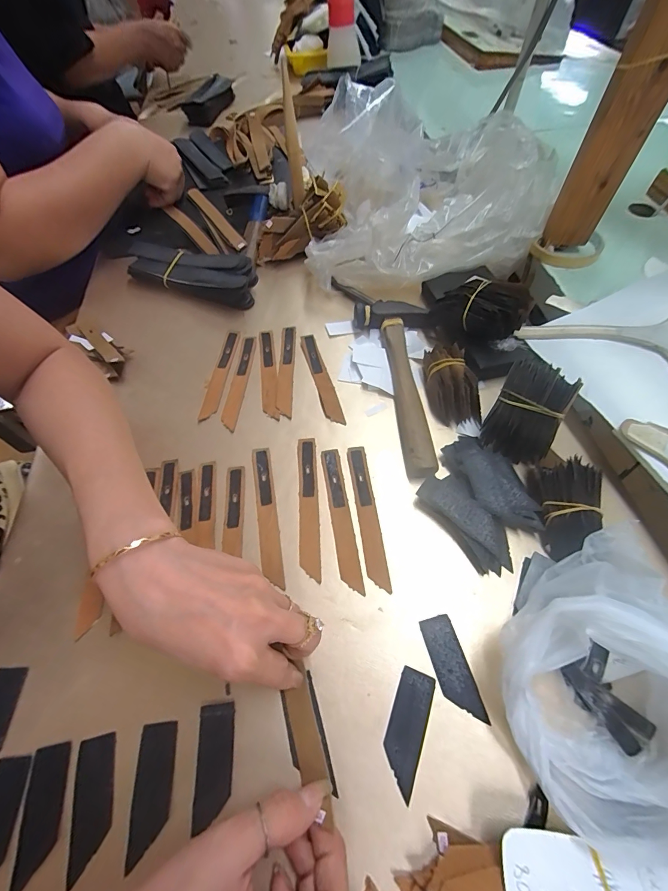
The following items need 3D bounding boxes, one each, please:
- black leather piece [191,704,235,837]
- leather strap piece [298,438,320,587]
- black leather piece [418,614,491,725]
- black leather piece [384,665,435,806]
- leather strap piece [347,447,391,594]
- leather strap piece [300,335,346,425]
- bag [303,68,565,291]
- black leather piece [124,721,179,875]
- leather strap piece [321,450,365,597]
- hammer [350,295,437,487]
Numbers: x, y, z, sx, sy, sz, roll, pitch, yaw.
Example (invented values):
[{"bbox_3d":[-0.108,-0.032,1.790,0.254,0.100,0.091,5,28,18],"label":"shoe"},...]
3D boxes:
[{"bbox_3d":[-0.075,0.198,0.228,0.022,0.004,0.059,-6,59,0],"label":"black leather piece"},{"bbox_3d":[-0.022,0.051,0.317,0.016,0.004,0.125,-6,61,4],"label":"leather strap piece"},{"bbox_3d":[0.080,0.151,0.249,0.023,0.004,0.063,-14,59,-5],"label":"black leather piece"},{"bbox_3d":[0.047,0.179,0.233,0.022,0.004,0.063,18,62,13],"label":"black leather piece"},{"bbox_3d":[0.028,0.056,0.310,0.017,0.004,0.124,-8,59,-1],"label":"leather strap piece"},{"bbox_3d":[-0.014,-0.072,0.389,0.017,0.005,0.122,-15,59,-6],"label":"leather strap piece"},{"bbox_3d":[0.109,-0.339,0.481,0.313,0.106,0.335,12,61,10],"label":"bag"},{"bbox_3d":[-0.110,0.209,0.224,0.022,0.004,0.062,-5,56,-6],"label":"black leather piece"},{"bbox_3d":[0.006,0.058,0.309,0.016,0.004,0.124,-9,59,-2],"label":"leather strap piece"},{"bbox_3d":[0.073,-0.067,0.371,0.072,0.022,0.216,-7,59,-1],"label":"hammer"}]

